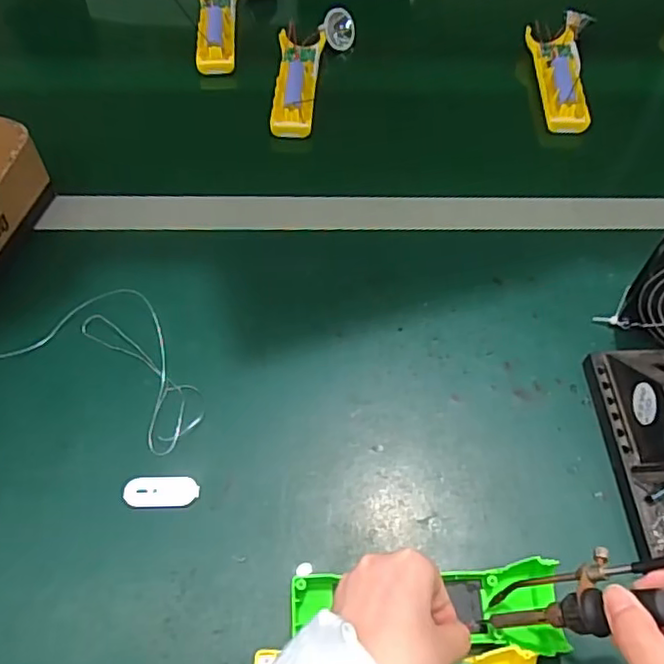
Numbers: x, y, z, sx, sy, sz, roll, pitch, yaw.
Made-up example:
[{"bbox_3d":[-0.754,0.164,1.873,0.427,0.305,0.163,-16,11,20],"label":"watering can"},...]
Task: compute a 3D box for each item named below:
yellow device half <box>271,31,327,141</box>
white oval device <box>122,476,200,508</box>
[{"bbox_3d":[-0.037,-0.276,0.663,0.047,0.024,0.156,2,56,2],"label":"yellow device half"},{"bbox_3d":[-0.117,0.109,0.416,0.049,0.004,0.022,-2,56,0],"label":"white oval device"}]

